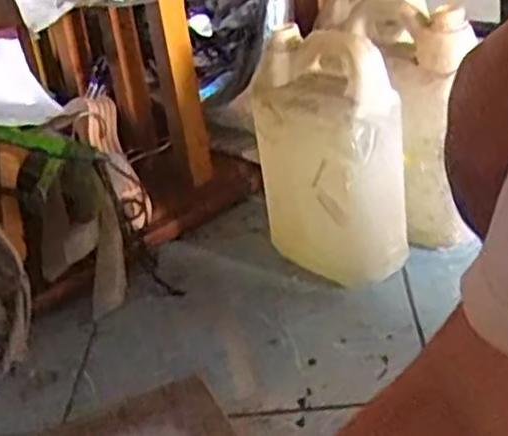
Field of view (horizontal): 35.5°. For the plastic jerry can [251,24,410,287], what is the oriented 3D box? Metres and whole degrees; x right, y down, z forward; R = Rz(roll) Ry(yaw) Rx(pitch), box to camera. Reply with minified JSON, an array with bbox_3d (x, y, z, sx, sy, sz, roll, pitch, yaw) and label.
[{"bbox_3d":[0.093,-0.065,0.994,0.126,0.309,0.158,-22,31,-26],"label":"plastic jerry can"}]

